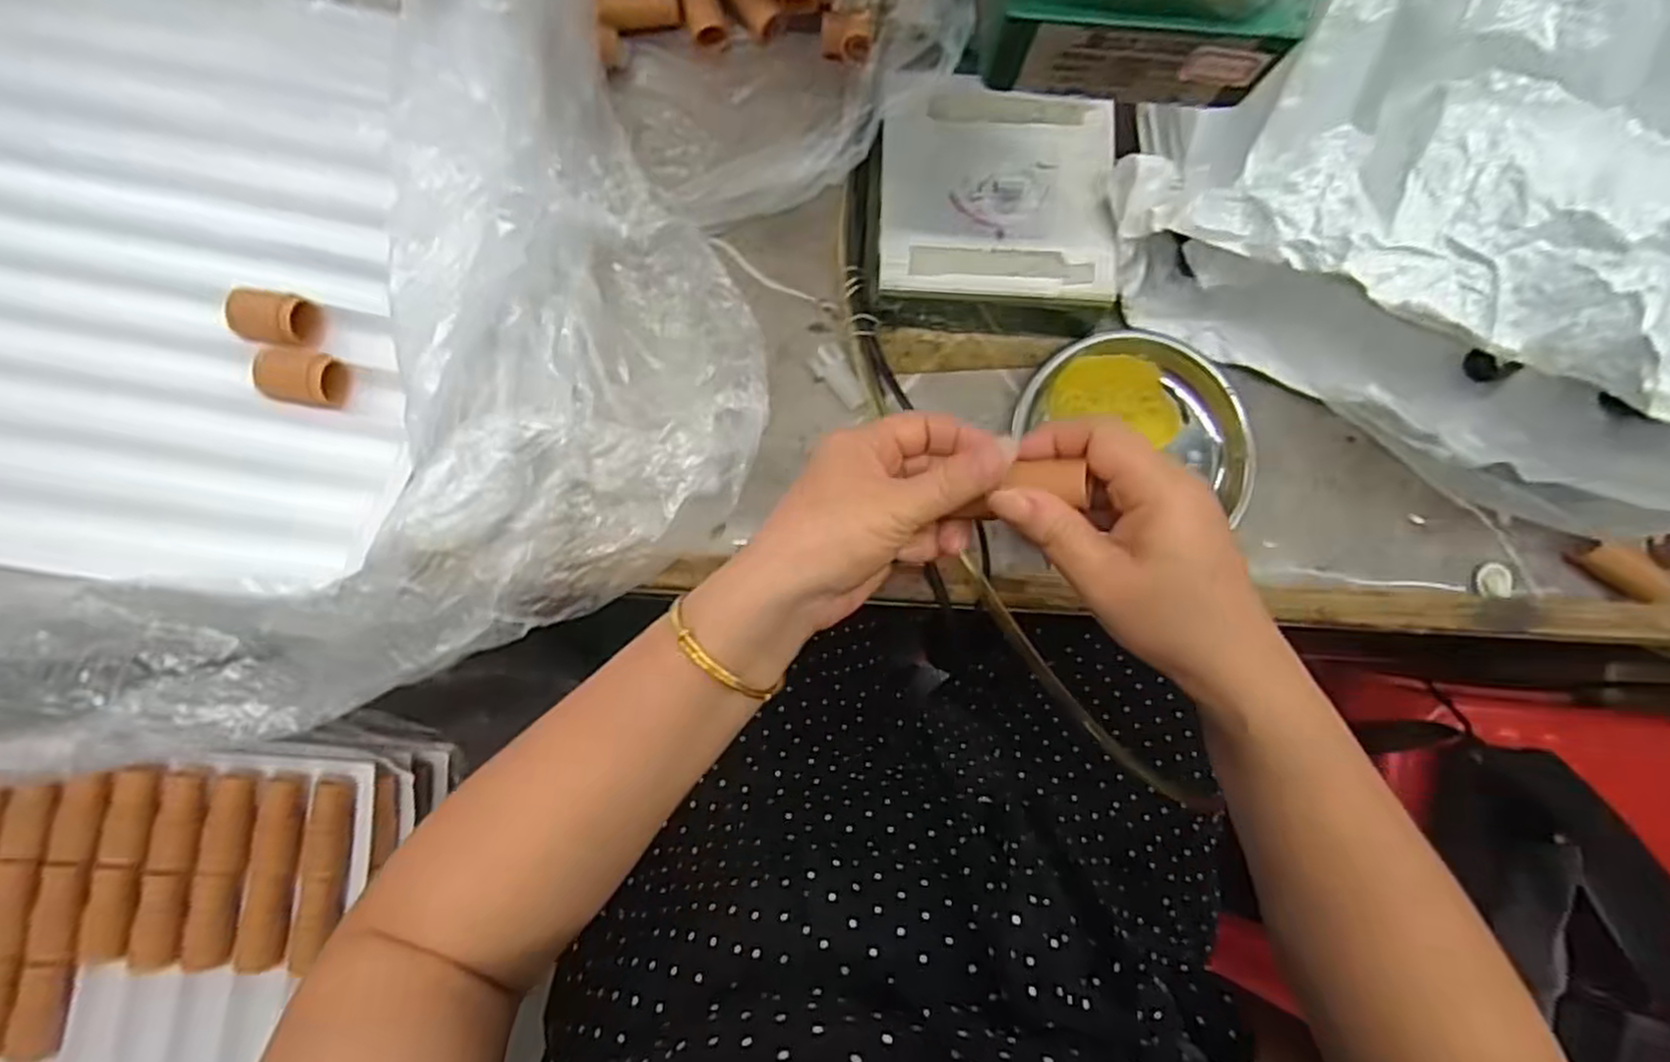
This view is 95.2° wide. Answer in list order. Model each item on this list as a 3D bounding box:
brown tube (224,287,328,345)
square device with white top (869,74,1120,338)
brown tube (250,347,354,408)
[{"bbox_3d":[-0.288,-0.110,0.392,0.036,0.022,0.024,11,83,-2],"label":"brown tube"},{"bbox_3d":[0.085,-0.171,0.415,0.128,0.052,0.116,7,83,-3],"label":"square device with white top"},{"bbox_3d":[-0.267,-0.076,0.383,0.039,0.022,0.023,7,83,-3],"label":"brown tube"}]

